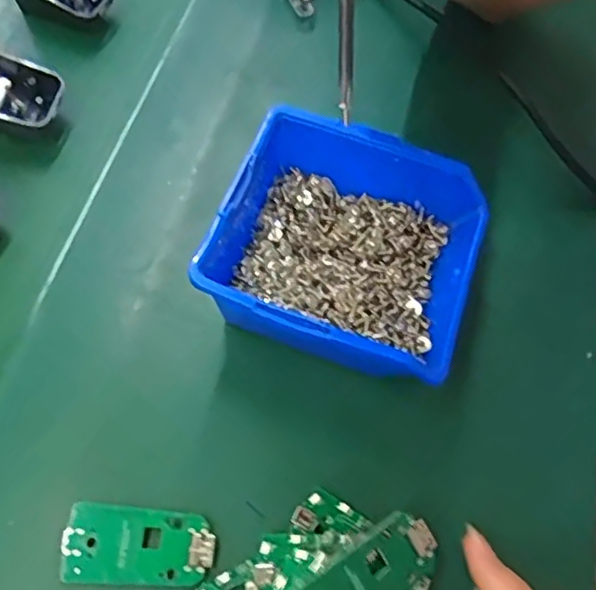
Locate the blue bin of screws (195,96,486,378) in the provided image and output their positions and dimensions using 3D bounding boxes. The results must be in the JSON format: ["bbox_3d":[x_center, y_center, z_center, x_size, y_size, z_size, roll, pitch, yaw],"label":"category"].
[{"bbox_3d":[0.025,-0.019,0.315,0.119,0.061,0.122,19,65,6],"label":"blue bin of screws"}]

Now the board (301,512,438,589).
[{"bbox_3d":[0.030,0.114,0.254,0.061,0.005,0.027,-33,87,-22],"label":"board"}]

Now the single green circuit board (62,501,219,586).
[{"bbox_3d":[-0.069,0.109,0.272,0.064,0.009,0.031,5,65,-1],"label":"single green circuit board"}]

